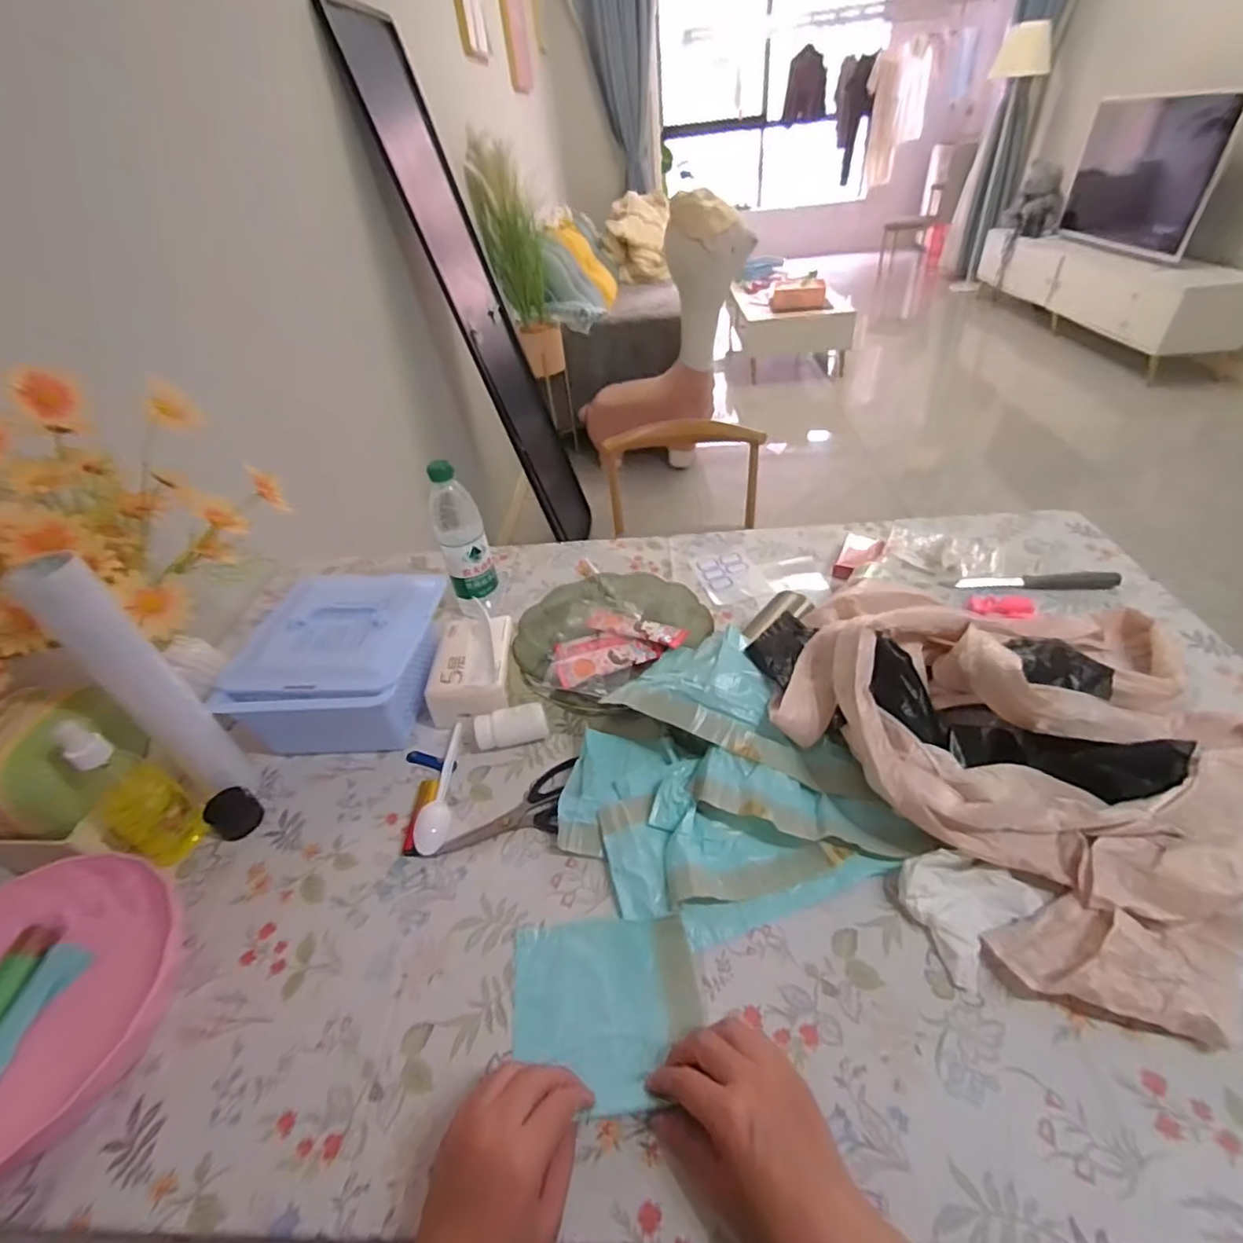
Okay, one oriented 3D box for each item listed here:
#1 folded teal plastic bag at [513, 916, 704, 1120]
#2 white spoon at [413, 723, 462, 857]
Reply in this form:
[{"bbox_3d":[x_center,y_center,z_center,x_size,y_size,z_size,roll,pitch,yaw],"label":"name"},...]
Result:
[{"bbox_3d":[-0.012,0.294,0.448,0.142,0.020,0.129,-6,40,0],"label":"folded teal plastic bag"},{"bbox_3d":[-0.188,0.172,0.617,0.029,0.017,0.156,-4,40,3],"label":"white spoon"}]

